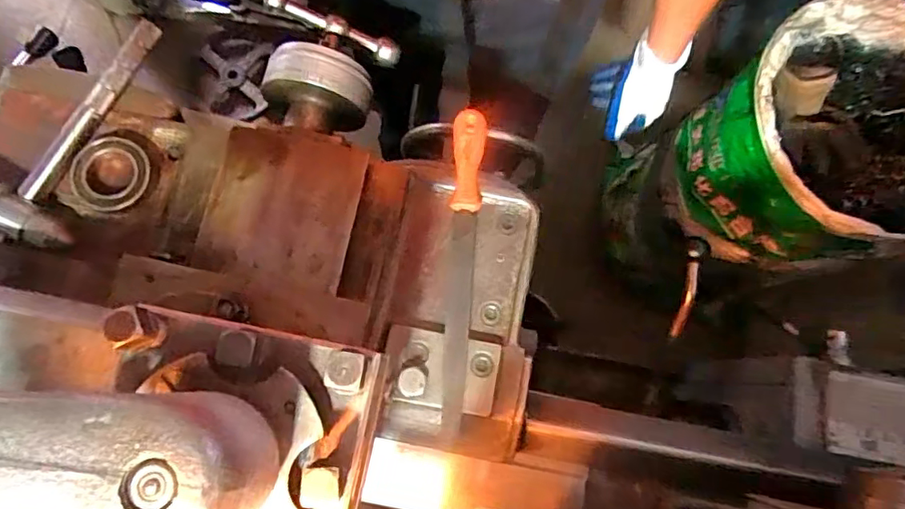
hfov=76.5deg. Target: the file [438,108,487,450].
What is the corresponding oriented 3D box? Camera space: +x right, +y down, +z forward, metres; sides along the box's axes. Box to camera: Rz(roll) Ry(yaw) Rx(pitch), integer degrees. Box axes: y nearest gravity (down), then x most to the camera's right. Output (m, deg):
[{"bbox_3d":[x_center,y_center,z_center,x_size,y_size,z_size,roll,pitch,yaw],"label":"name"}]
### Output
[{"bbox_3d":[0.005,0.014,0.502,0.026,0.020,0.290,5,78,0],"label":"file"}]

